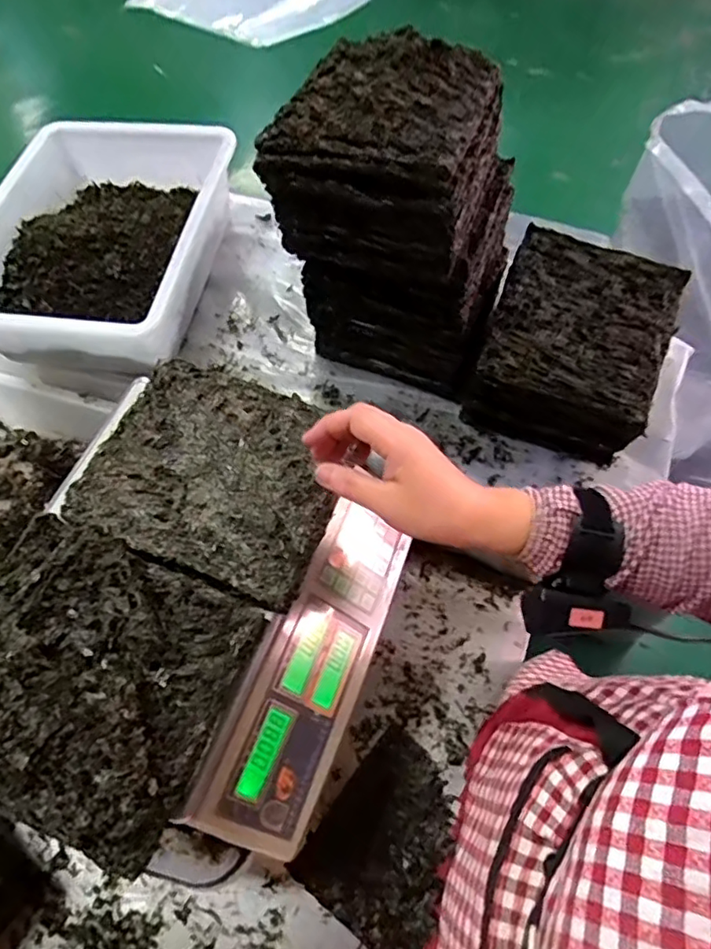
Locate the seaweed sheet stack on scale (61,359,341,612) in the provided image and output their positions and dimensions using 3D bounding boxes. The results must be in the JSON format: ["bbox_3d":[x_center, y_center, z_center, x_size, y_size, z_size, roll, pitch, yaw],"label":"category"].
[{"bbox_3d":[-0.114,-0.004,0.504,0.197,0.020,0.177,18,64,11],"label":"seaweed sheet stack on scale"}]

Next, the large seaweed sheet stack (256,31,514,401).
[{"bbox_3d":[0.048,-0.264,0.635,0.206,0.271,0.173,20,64,12],"label":"large seaweed sheet stack"}]

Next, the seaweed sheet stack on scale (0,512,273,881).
[{"bbox_3d":[-0.189,0.133,0.410,0.196,0.038,0.180,20,64,12],"label":"seaweed sheet stack on scale"}]

